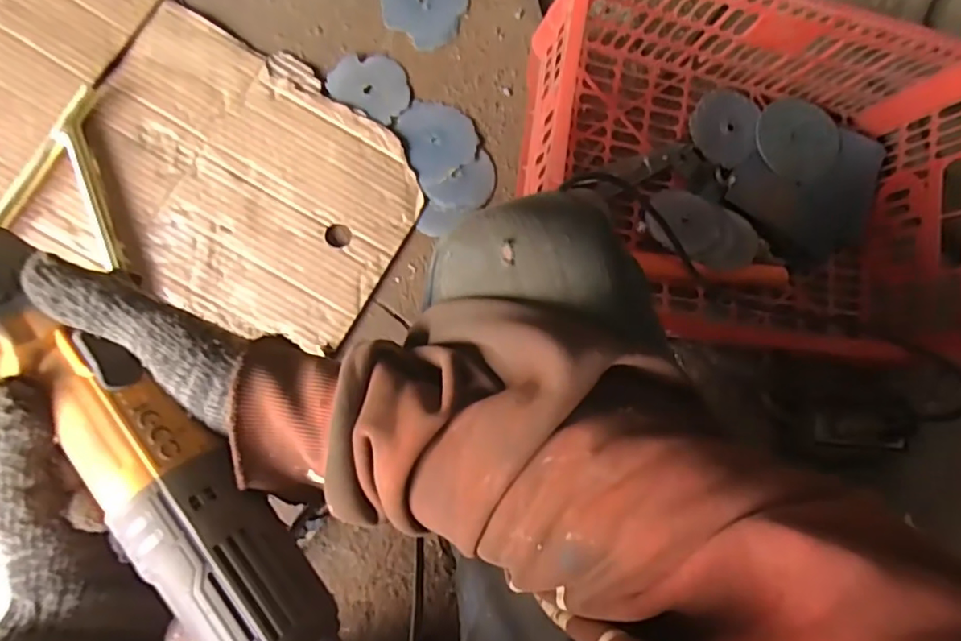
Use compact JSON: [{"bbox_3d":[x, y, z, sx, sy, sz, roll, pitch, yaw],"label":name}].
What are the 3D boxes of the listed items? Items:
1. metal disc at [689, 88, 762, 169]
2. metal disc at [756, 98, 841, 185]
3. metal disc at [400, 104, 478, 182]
[{"bbox_3d":[0.271,-0.214,0.613,0.078,0.004,0.085,0,90,-7],"label":"metal disc"},{"bbox_3d":[0.358,-0.203,0.624,0.089,0.008,0.095,0,90,-7],"label":"metal disc"},{"bbox_3d":[-0.043,-0.192,0.581,0.075,0.007,0.079,0,90,-7],"label":"metal disc"}]

